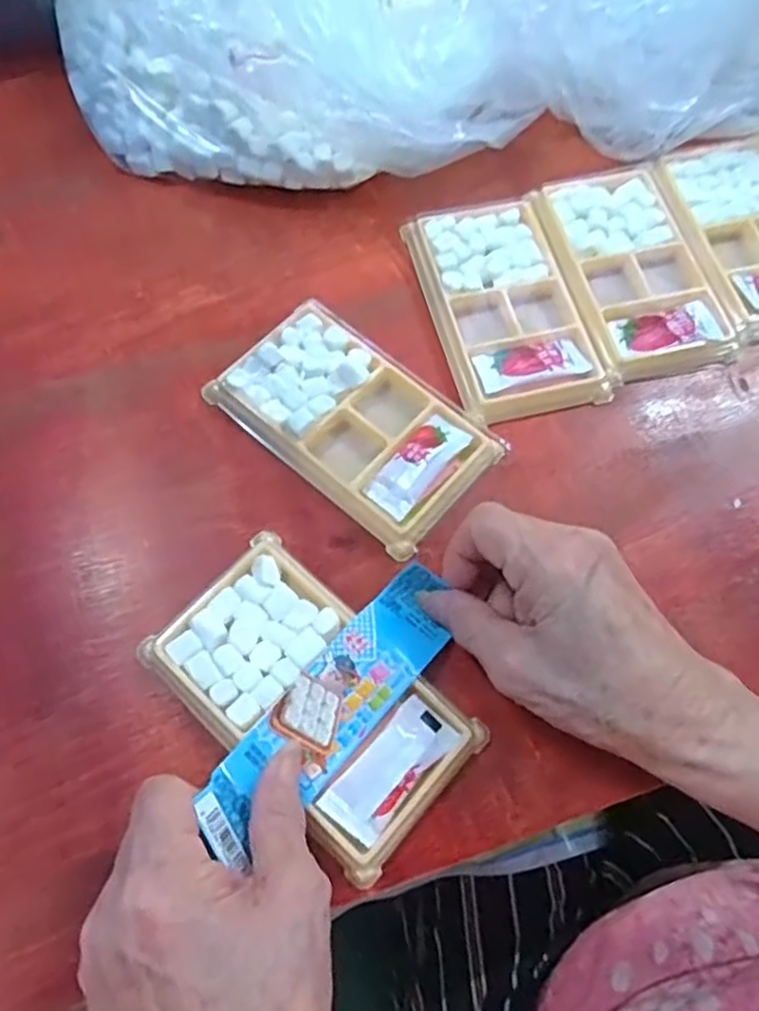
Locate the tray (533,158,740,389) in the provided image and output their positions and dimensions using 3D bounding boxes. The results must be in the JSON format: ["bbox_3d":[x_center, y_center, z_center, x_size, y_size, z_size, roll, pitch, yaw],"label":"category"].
[{"bbox_3d":[0.144,-0.138,0.390,0.076,0.012,0.135,-14,69,-8],"label":"tray"}]

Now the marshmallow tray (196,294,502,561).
[{"bbox_3d":[-0.011,-0.044,0.350,0.133,0.017,0.080,40,73,12],"label":"marshmallow tray"}]

